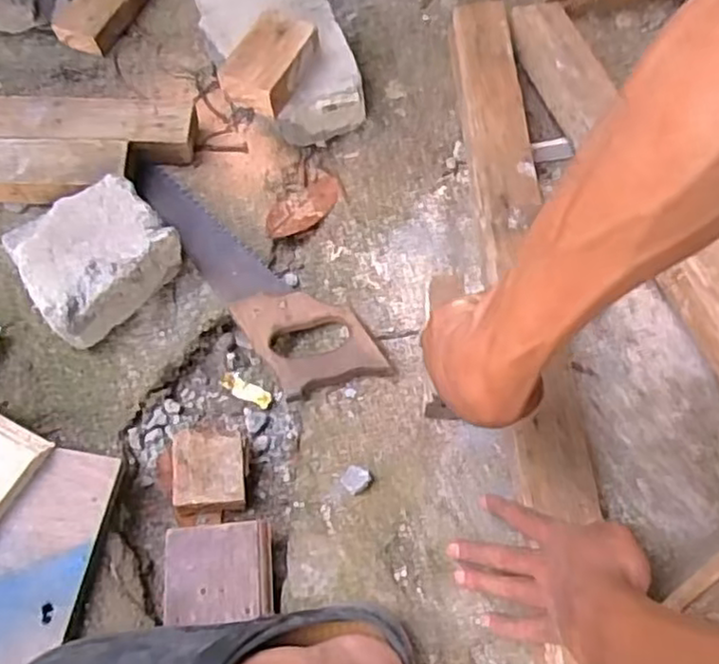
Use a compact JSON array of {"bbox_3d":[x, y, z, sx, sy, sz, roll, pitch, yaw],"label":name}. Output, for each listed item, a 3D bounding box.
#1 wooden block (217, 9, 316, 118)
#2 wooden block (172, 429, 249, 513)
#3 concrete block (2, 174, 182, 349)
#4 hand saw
[{"bbox_3d":[-0.087,-0.271,0.693,0.062,0.039,0.100,27,66,9],"label":"wooden block"},{"bbox_3d":[-0.131,0.122,0.625,0.063,0.039,0.069,-4,66,-4],"label":"wooden block"},{"bbox_3d":[-0.250,-0.071,0.658,0.118,0.072,0.135,42,71,15],"label":"concrete block"},{"bbox_3d":[-0.106,-0.066,0.683,0.091,0.018,0.328,-34,72,-16],"label":"hand saw"}]

